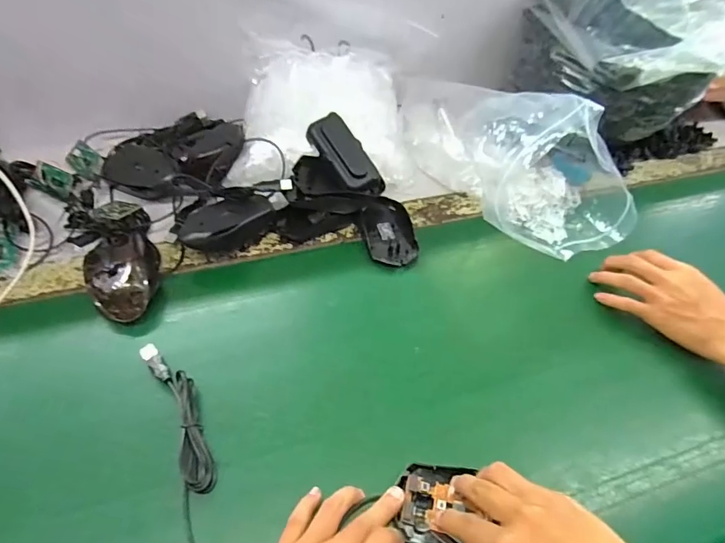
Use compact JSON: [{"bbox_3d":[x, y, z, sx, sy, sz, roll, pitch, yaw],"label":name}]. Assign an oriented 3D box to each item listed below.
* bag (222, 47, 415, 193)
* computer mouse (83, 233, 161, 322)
[{"bbox_3d":[-0.061,-0.218,0.631,0.242,0.090,0.223,-4,54,-9],"label":"bag"},{"bbox_3d":[-0.251,0.001,0.476,0.071,0.042,0.113,-19,57,-19],"label":"computer mouse"}]

